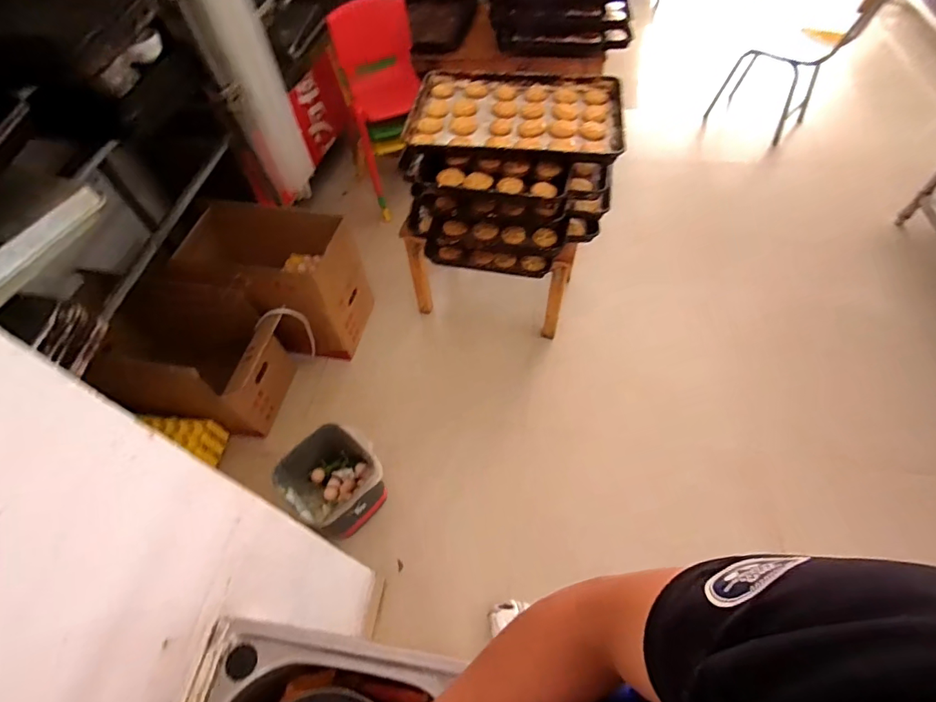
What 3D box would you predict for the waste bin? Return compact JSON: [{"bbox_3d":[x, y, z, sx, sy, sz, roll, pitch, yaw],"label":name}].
[{"bbox_3d":[-0.385,0.379,1.353,0.235,0.279,0.261,36,66,22],"label":"waste bin"}]

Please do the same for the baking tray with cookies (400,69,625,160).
[{"bbox_3d":[0.141,-0.690,1.329,0.578,0.061,0.360,6,59,6],"label":"baking tray with cookies"}]

